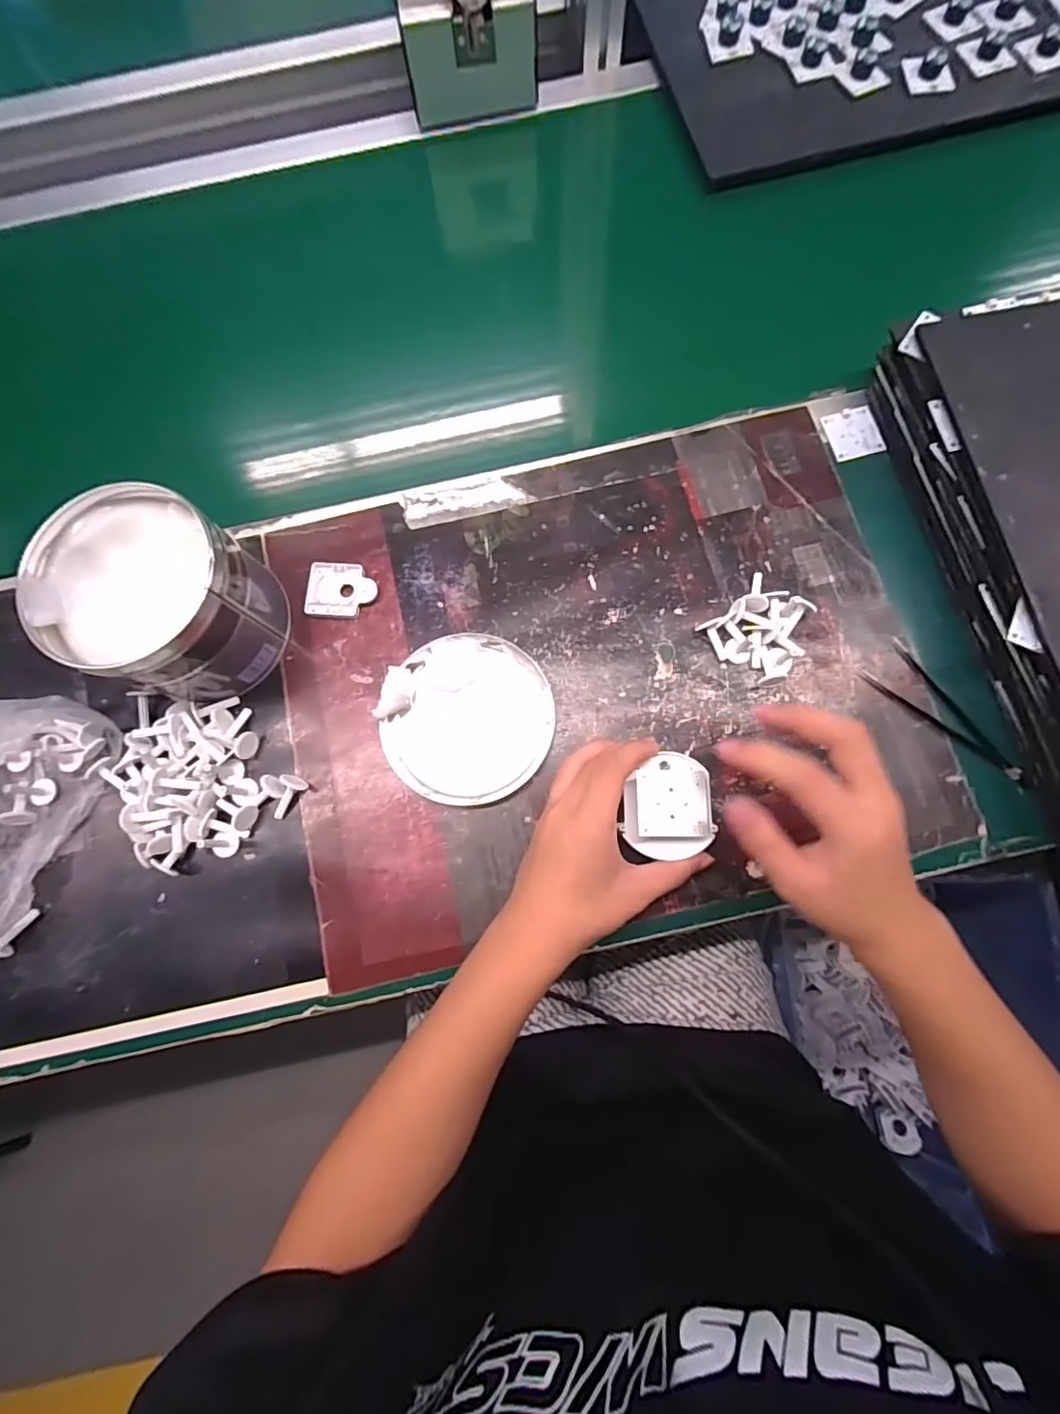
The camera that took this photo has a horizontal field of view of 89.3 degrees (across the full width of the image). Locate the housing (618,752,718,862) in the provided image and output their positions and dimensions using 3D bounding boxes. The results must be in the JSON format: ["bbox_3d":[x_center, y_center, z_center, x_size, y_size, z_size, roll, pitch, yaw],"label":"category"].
[{"bbox_3d":[0.092,0.065,0.357,0.058,0.020,0.067,-6,79,0],"label":"housing"}]

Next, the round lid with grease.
[{"bbox_3d":[-0.047,0.007,0.406,0.126,0.019,0.124,0,79,1],"label":"round lid with grease"}]

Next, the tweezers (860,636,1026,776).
[{"bbox_3d":[0.308,0.003,0.395,0.122,0.009,0.040,43,83,9],"label":"tweezers"}]

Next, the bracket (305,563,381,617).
[{"bbox_3d":[-0.152,-0.095,0.436,0.055,0.009,0.046,3,79,2],"label":"bracket"}]

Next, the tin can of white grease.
[{"bbox_3d":[-0.260,-0.074,0.387,0.130,0.095,0.120,0,79,1],"label":"tin can of white grease"}]

